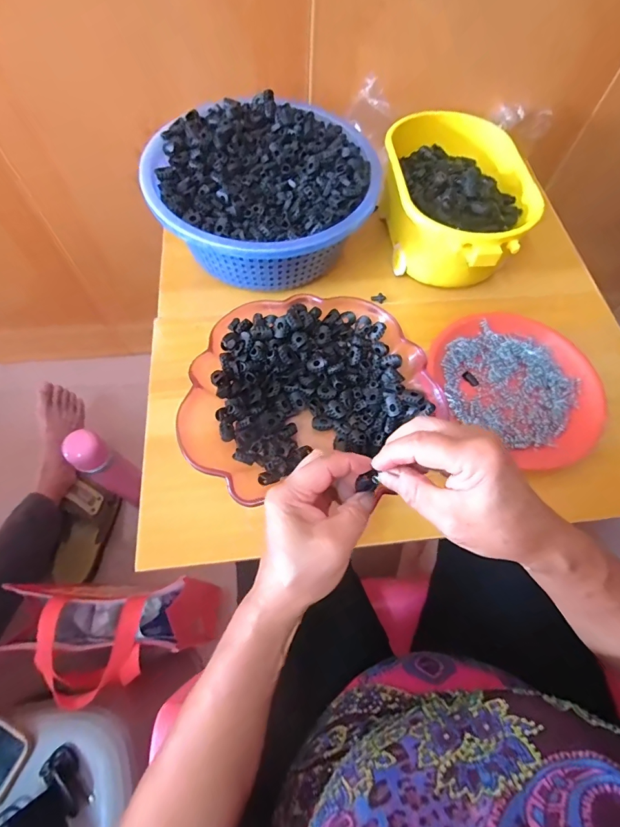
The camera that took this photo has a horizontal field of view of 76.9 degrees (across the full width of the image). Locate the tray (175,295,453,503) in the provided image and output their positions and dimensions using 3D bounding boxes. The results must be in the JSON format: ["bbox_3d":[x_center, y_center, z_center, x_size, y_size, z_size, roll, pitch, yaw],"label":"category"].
[{"bbox_3d":[-0.001,-0.025,0.417,0.256,0.048,0.205,-3,66,-3],"label":"tray"}]

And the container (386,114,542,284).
[{"bbox_3d":[0.182,-0.276,0.510,0.164,0.088,0.254,-4,66,-4],"label":"container"}]

